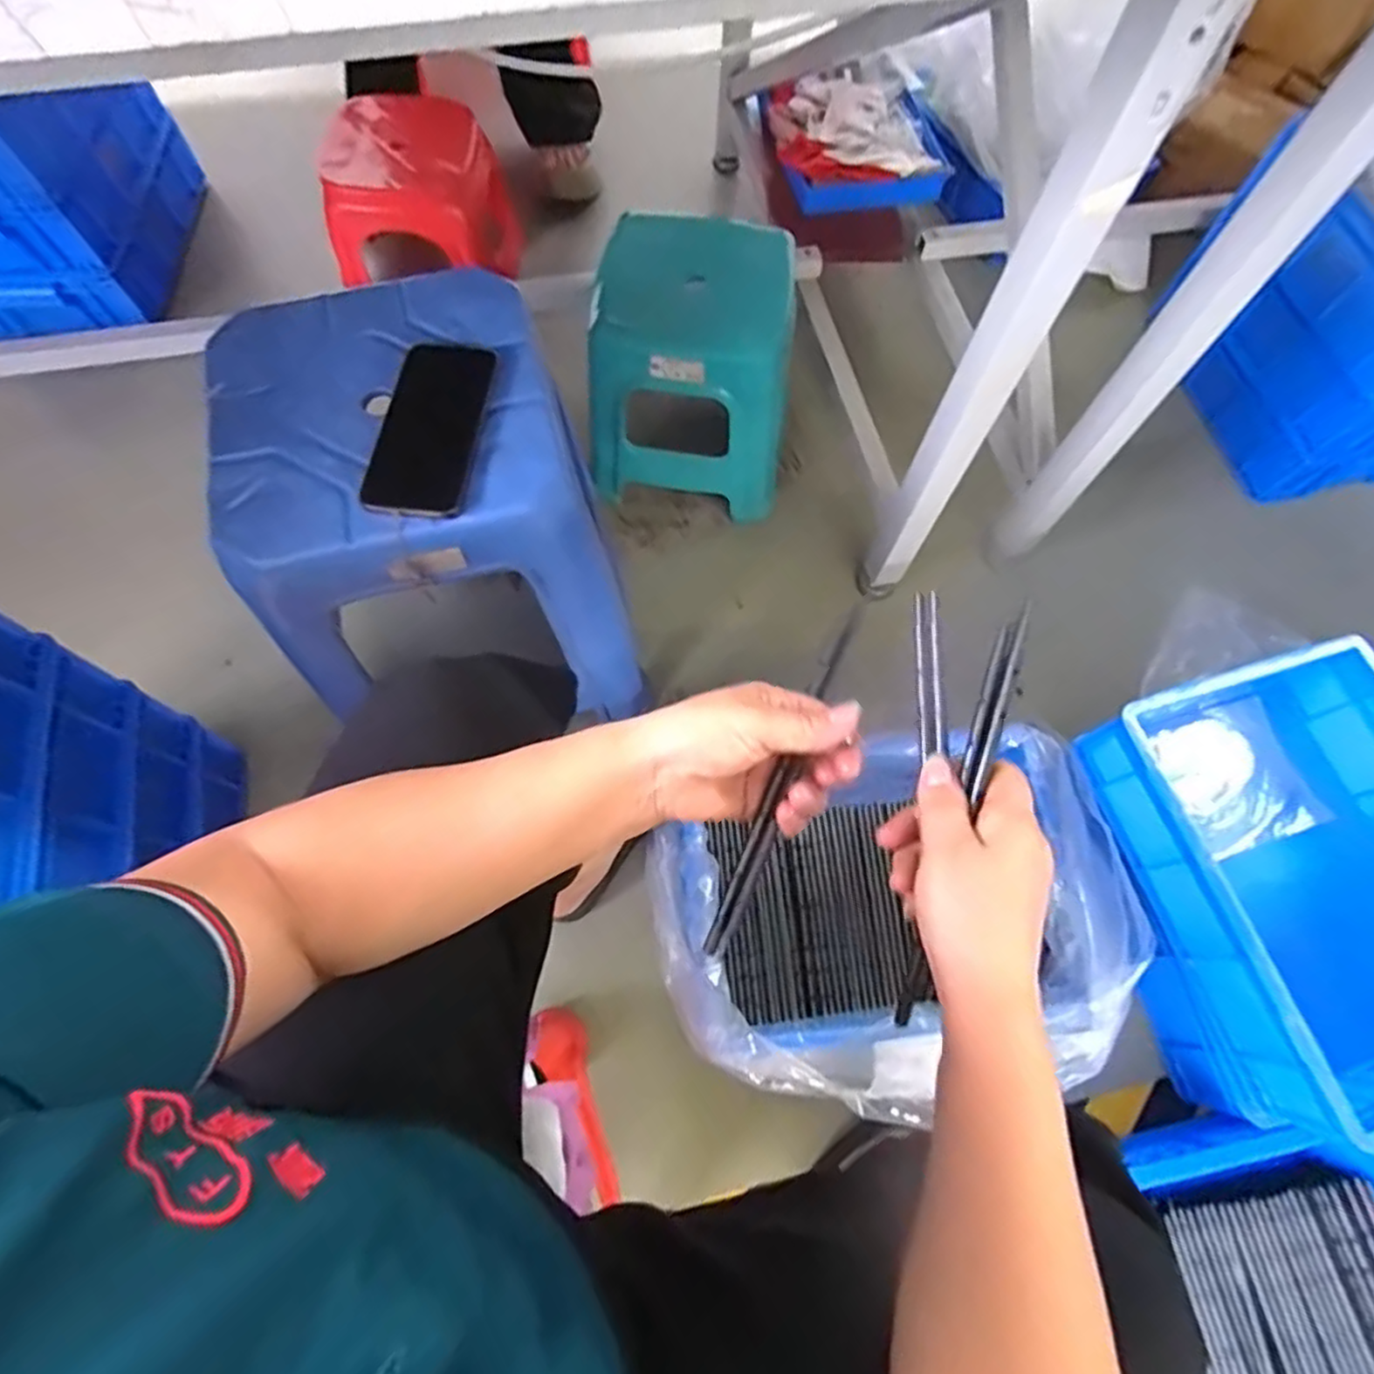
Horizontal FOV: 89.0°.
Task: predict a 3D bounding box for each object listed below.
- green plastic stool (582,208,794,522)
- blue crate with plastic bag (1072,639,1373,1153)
[{"bbox_3d":[0.001,-0.410,0.923,0.243,0.251,0.242,1,68,-2],"label":"green plastic stool"},{"bbox_3d":[0.640,0.191,0.741,0.322,0.167,0.410,-17,70,-9],"label":"blue crate with plastic bag"}]

